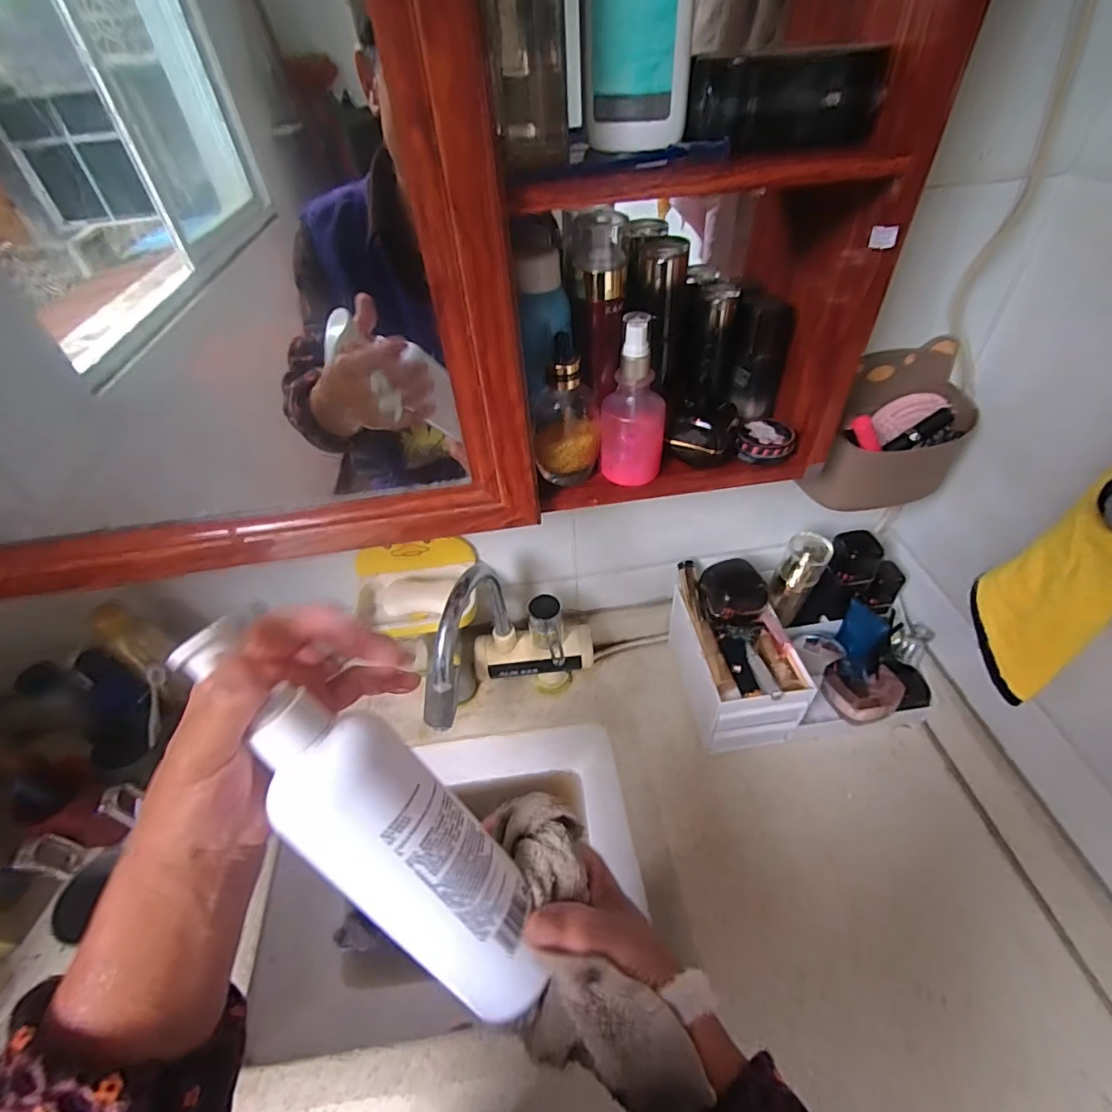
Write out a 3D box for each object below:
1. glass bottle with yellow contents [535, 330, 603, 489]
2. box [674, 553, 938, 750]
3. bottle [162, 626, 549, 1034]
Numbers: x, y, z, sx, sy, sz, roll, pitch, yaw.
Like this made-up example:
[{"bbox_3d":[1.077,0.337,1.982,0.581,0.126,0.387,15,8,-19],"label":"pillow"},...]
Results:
[{"bbox_3d":[0.008,-0.116,0.442,0.055,0.119,0.043,-2,44,4],"label":"glass bottle with yellow contents"},{"bbox_3d":[0.305,0.111,0.656,0.286,0.157,0.191,-4,45,0],"label":"box"},{"bbox_3d":[-0.079,0.127,0.251,0.059,0.044,0.237,-43,100,-27],"label":"bottle"}]

